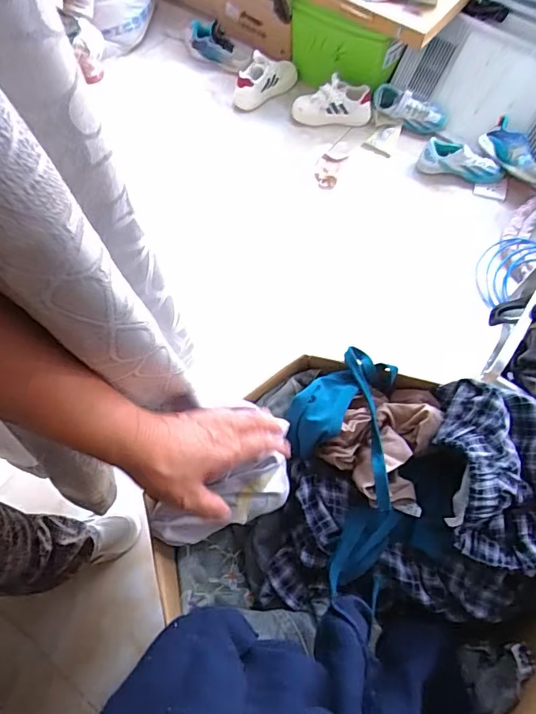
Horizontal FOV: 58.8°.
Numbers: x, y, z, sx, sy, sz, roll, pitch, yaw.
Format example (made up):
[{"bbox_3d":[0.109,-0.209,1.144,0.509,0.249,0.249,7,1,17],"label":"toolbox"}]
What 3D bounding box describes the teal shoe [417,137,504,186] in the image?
[{"bbox_3d":[0.595,-0.596,1.451,0.249,0.089,0.084,20,68,10],"label":"teal shoe"}]

